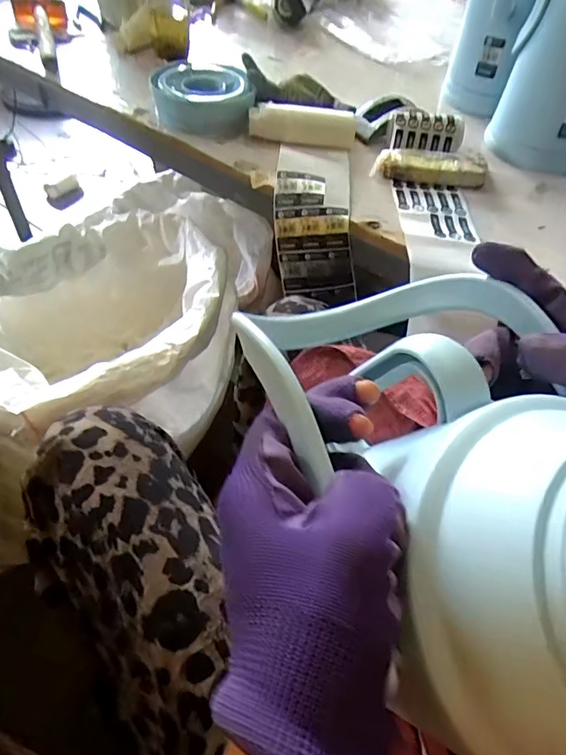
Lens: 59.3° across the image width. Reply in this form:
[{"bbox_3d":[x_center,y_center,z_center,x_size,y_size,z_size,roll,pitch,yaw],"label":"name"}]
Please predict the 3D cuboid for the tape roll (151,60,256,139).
[{"bbox_3d":[-0.122,-0.432,0.761,0.148,0.060,0.149,-2,52,-8],"label":"tape roll"}]

